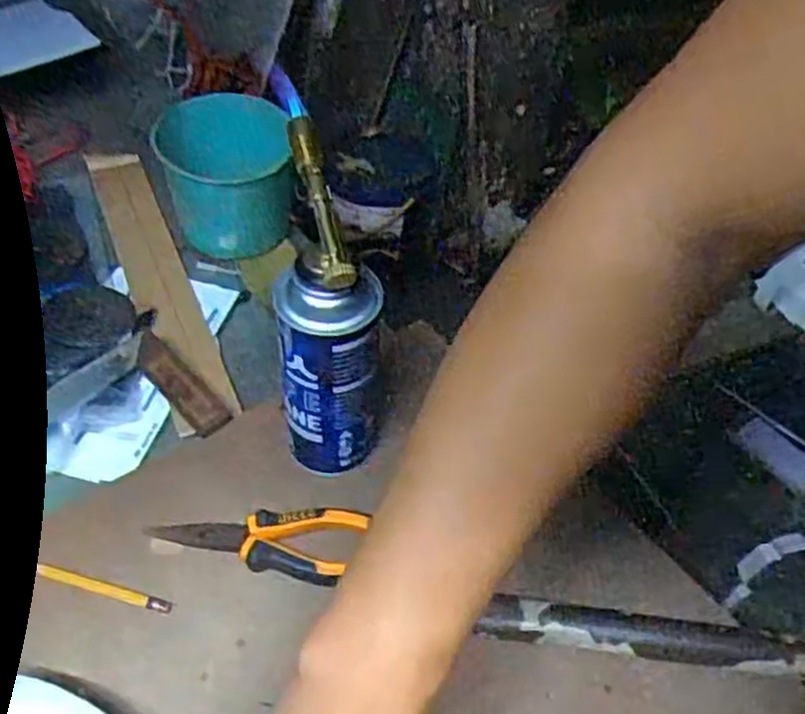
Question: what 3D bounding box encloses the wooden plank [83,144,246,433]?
[{"bbox_3d":[-0.229,-0.084,0.719,0.061,0.021,0.386,-16,52,-20],"label":"wooden plank"}]

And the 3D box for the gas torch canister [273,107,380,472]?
[{"bbox_3d":[-0.049,-0.021,0.529,0.064,0.236,0.095,1,48,-6],"label":"gas torch canister"}]

